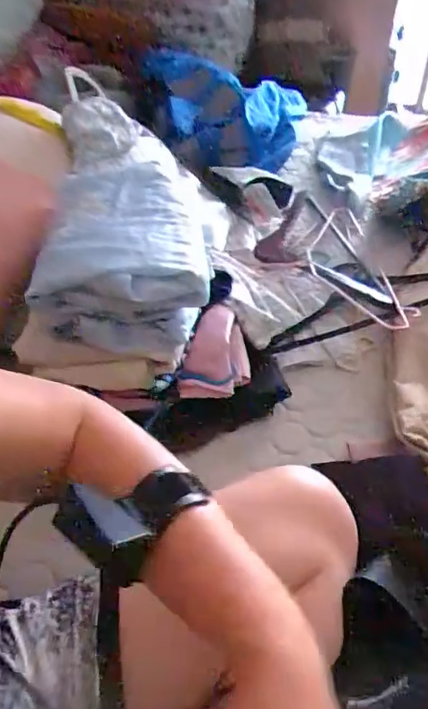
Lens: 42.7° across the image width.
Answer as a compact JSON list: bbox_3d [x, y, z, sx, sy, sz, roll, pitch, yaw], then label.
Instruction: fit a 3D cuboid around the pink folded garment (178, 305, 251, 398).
[{"bbox_3d":[0.005,-0.006,0.732,0.086,0.055,0.123,6,45,6],"label":"pink folded garment"}]

